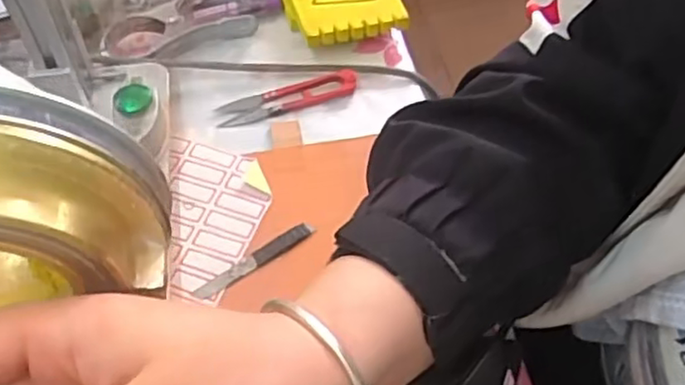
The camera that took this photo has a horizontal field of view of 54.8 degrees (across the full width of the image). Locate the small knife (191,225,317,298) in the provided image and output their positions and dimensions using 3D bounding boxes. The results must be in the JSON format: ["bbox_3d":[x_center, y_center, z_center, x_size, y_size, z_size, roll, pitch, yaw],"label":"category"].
[{"bbox_3d":[-0.052,0.040,0.393,0.079,0.006,0.012,-32,60,-22],"label":"small knife"}]

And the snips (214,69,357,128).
[{"bbox_3d":[-0.038,-0.069,0.472,0.102,0.005,0.024,-16,55,-13],"label":"snips"}]

